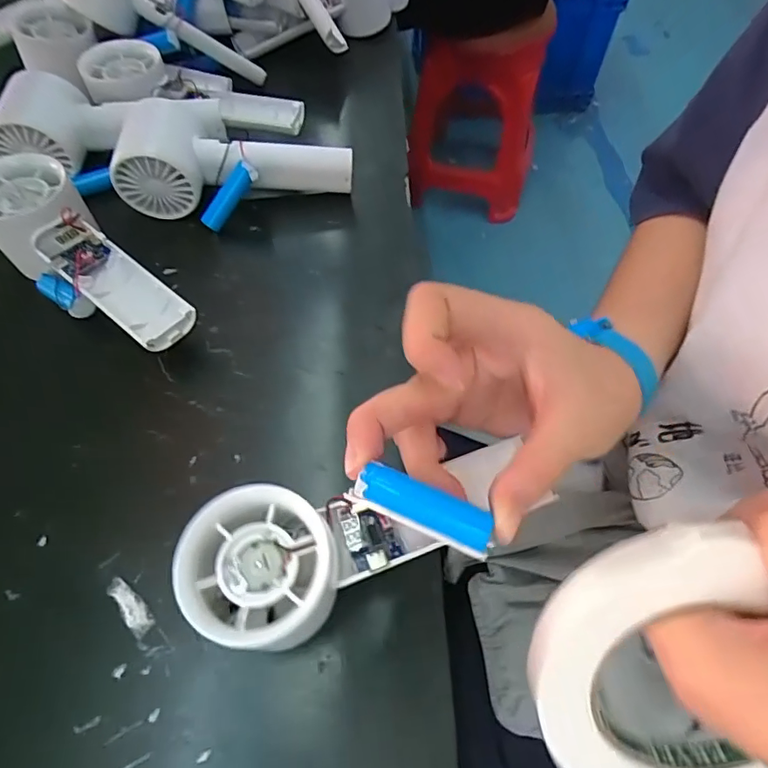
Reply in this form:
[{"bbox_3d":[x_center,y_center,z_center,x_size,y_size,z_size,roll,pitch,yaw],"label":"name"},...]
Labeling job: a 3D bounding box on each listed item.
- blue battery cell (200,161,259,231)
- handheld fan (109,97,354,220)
[{"bbox_3d":[-0.105,-0.127,0.335,0.050,0.016,0.012,-48,65,15],"label":"blue battery cell"},{"bbox_3d":[-0.108,-0.178,0.355,0.156,0.045,0.103,-11,60,-7],"label":"handheld fan"}]

